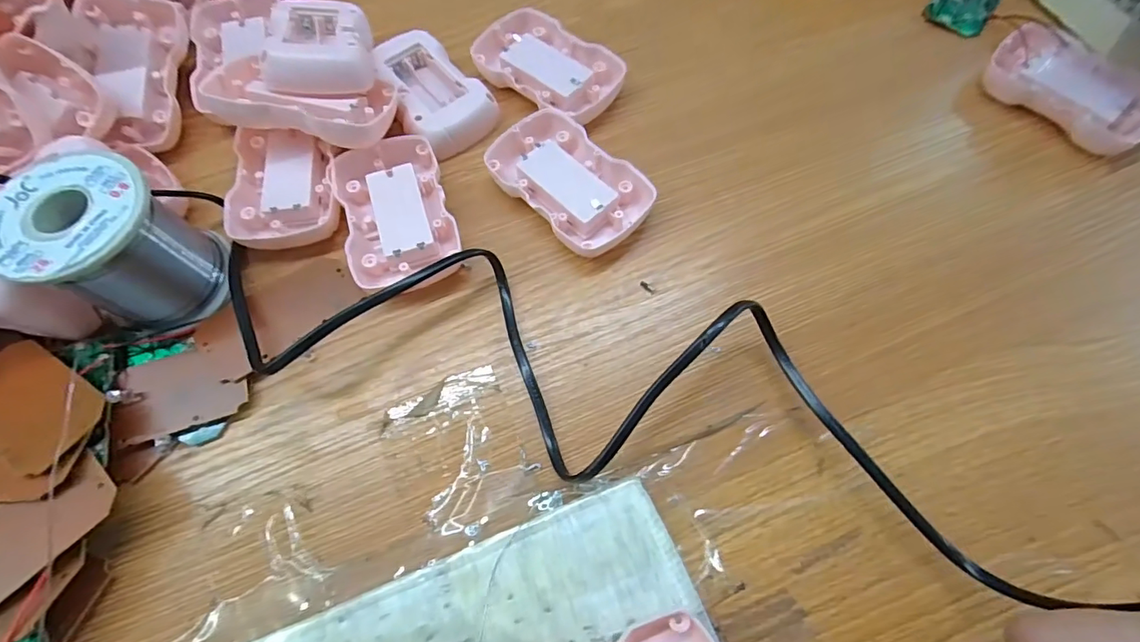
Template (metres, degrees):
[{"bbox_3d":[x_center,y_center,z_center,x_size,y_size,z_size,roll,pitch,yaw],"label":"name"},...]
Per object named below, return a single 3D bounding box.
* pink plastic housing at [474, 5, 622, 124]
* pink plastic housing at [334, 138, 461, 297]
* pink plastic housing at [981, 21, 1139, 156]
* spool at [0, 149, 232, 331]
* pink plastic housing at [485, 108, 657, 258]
[{"bbox_3d":[-0.014,-0.152,0.295,0.087,0.015,0.055,40,74,14],"label":"pink plastic housing"},{"bbox_3d":[-0.091,-0.058,0.258,0.053,0.016,0.085,-19,70,-7],"label":"pink plastic housing"},{"bbox_3d":[0.283,-0.131,0.278,0.049,0.021,0.087,-39,73,-14],"label":"pink plastic housing"},{"bbox_3d":[-0.205,-0.035,0.222,0.059,0.056,0.057,27,71,10],"label":"spool"},{"bbox_3d":[0.000,-0.076,0.265,0.059,0.015,0.085,-42,74,-15],"label":"pink plastic housing"}]

